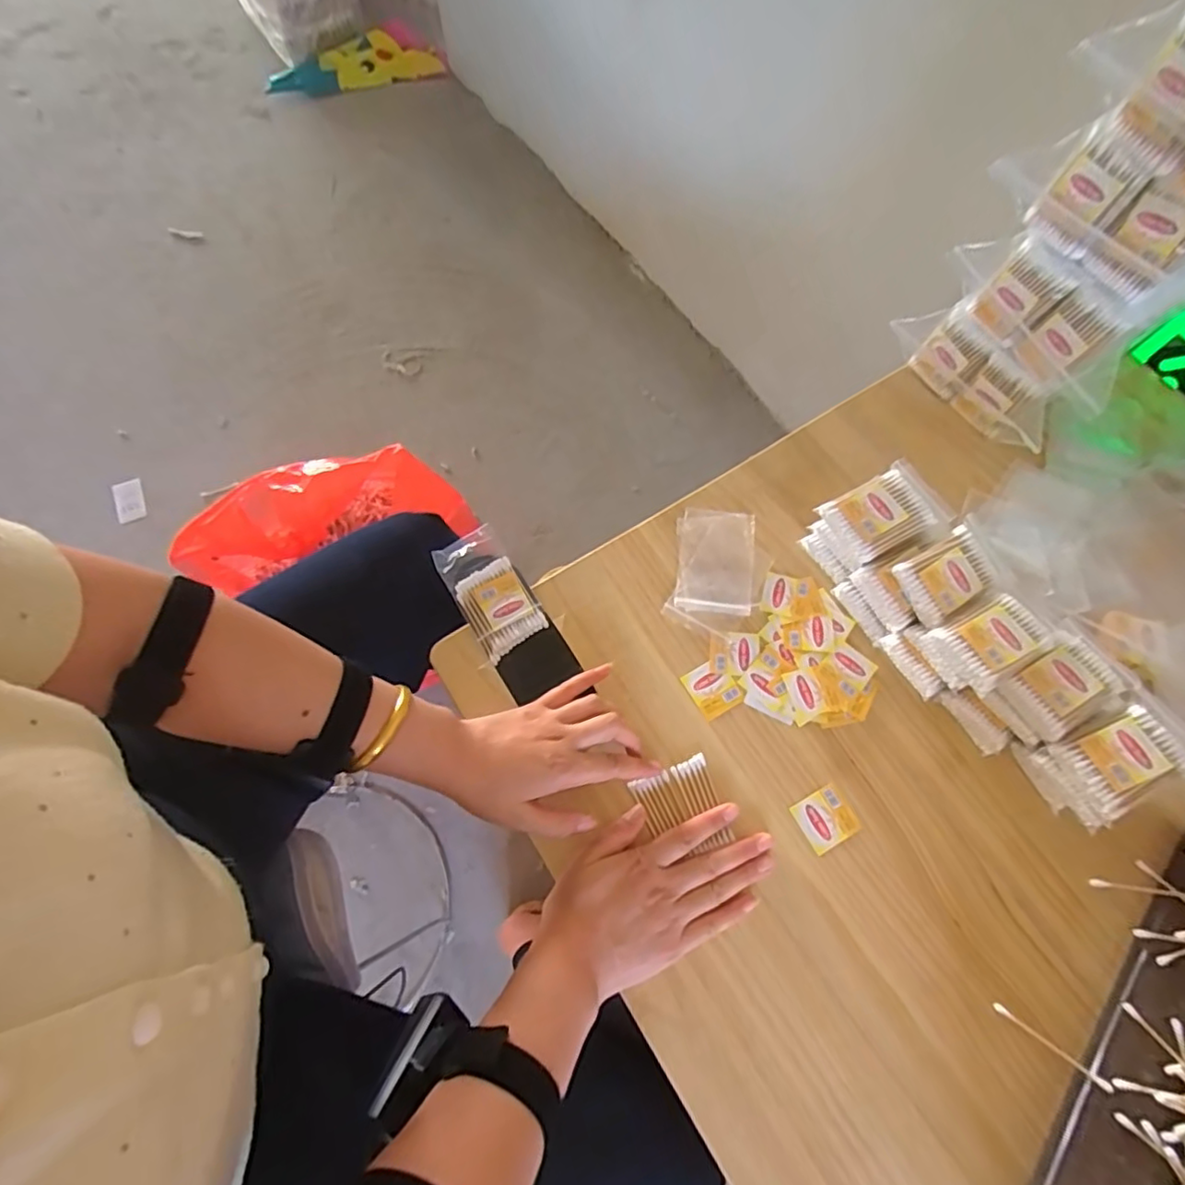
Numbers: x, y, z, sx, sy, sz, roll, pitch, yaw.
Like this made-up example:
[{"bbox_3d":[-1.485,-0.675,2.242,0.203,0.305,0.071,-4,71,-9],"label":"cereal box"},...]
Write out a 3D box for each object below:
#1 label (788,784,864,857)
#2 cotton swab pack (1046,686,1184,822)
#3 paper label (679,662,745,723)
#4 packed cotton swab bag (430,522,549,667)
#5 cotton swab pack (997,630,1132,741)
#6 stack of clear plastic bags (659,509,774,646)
[{"bbox_3d":[0.184,0.178,0.473,0.043,0.005,0.040,-28,72,-6],"label":"label"},{"bbox_3d":[0.386,0.113,0.427,0.095,0.019,0.059,-25,71,-10],"label":"cotton swab pack"},{"bbox_3d":[0.102,0.082,0.509,0.038,0.004,0.044,-30,72,-12],"label":"paper label"},{"bbox_3d":[-0.091,-0.001,0.534,0.060,0.018,0.111,-31,73,-12],"label":"packed cotton swab bag"},{"bbox_3d":[0.351,0.069,0.446,0.079,0.017,0.059,-29,72,-11],"label":"cotton swab pack"},{"bbox_3d":[0.115,-0.019,0.543,0.083,0.004,0.119,11,69,3],"label":"stack of clear plastic bags"}]

